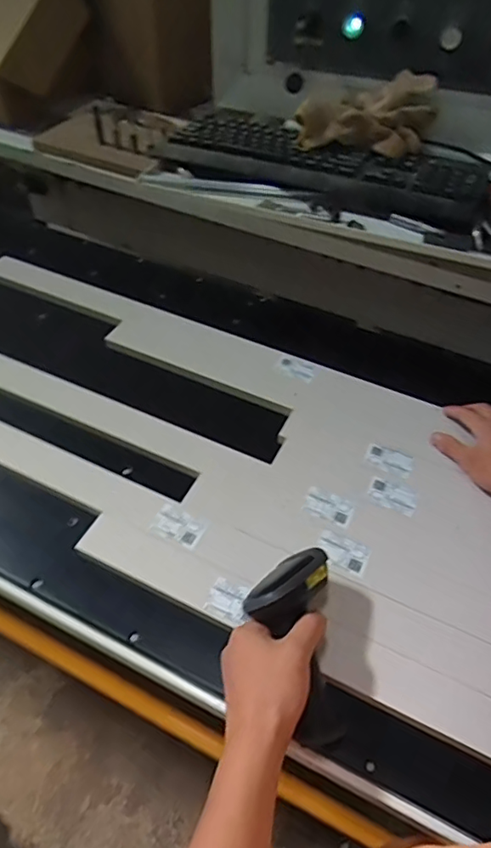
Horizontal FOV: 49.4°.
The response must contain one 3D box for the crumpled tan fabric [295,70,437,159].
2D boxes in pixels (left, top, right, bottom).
[{"bbox_3d":[0.166,-0.419,0.738,0.168,0.090,0.094,11,46,26],"label":"crumpled tan fabric"}]

